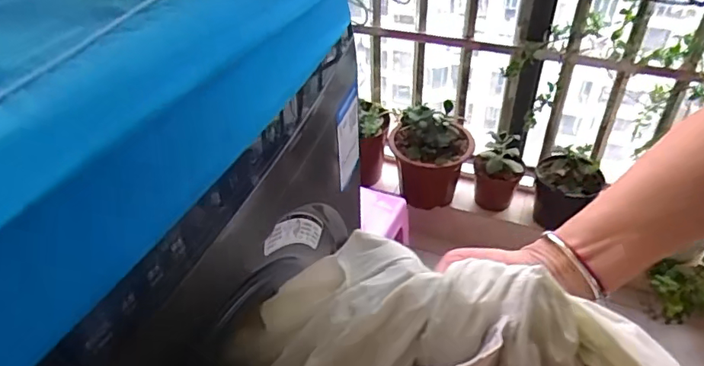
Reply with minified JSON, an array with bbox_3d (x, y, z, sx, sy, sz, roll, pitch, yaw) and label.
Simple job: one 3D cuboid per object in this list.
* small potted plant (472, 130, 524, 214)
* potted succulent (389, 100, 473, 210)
[{"bbox_3d":[0.331,-0.020,1.221,0.099,0.207,0.087,12,42,16],"label":"small potted plant"},{"bbox_3d":[0.177,-0.064,1.207,0.170,0.226,0.143,6,41,9],"label":"potted succulent"}]

